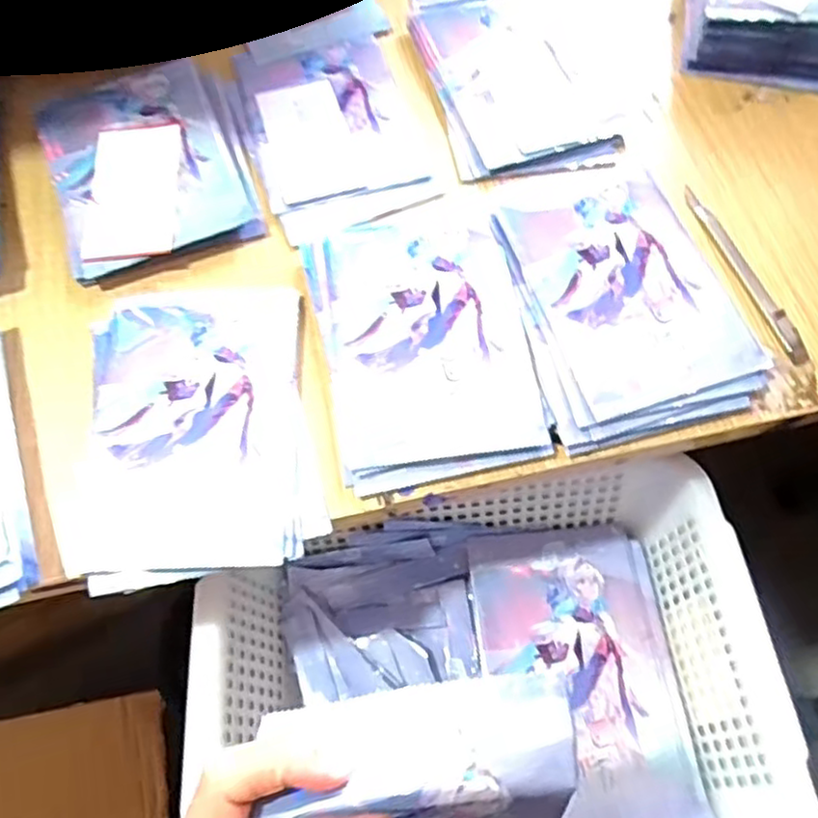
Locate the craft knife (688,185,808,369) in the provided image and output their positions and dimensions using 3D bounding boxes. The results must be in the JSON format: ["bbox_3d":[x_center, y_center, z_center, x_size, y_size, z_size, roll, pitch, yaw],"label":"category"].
[{"bbox_3d":[0.226,-0.095,0.467,0.014,0.008,0.148,-17,65,-9],"label":"craft knife"}]

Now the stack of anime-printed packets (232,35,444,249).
[{"bbox_3d":[-0.058,-0.211,0.526,0.119,0.008,0.192,-15,65,-8],"label":"stack of anime-printed packets"}]

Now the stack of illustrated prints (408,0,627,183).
[{"bbox_3d":[0.088,-0.267,0.550,0.139,0.012,0.211,-11,64,-6],"label":"stack of illustrated prints"}]

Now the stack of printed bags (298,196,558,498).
[{"bbox_3d":[0.008,-0.051,0.440,0.128,0.015,0.190,-11,64,-6],"label":"stack of printed bags"}]

